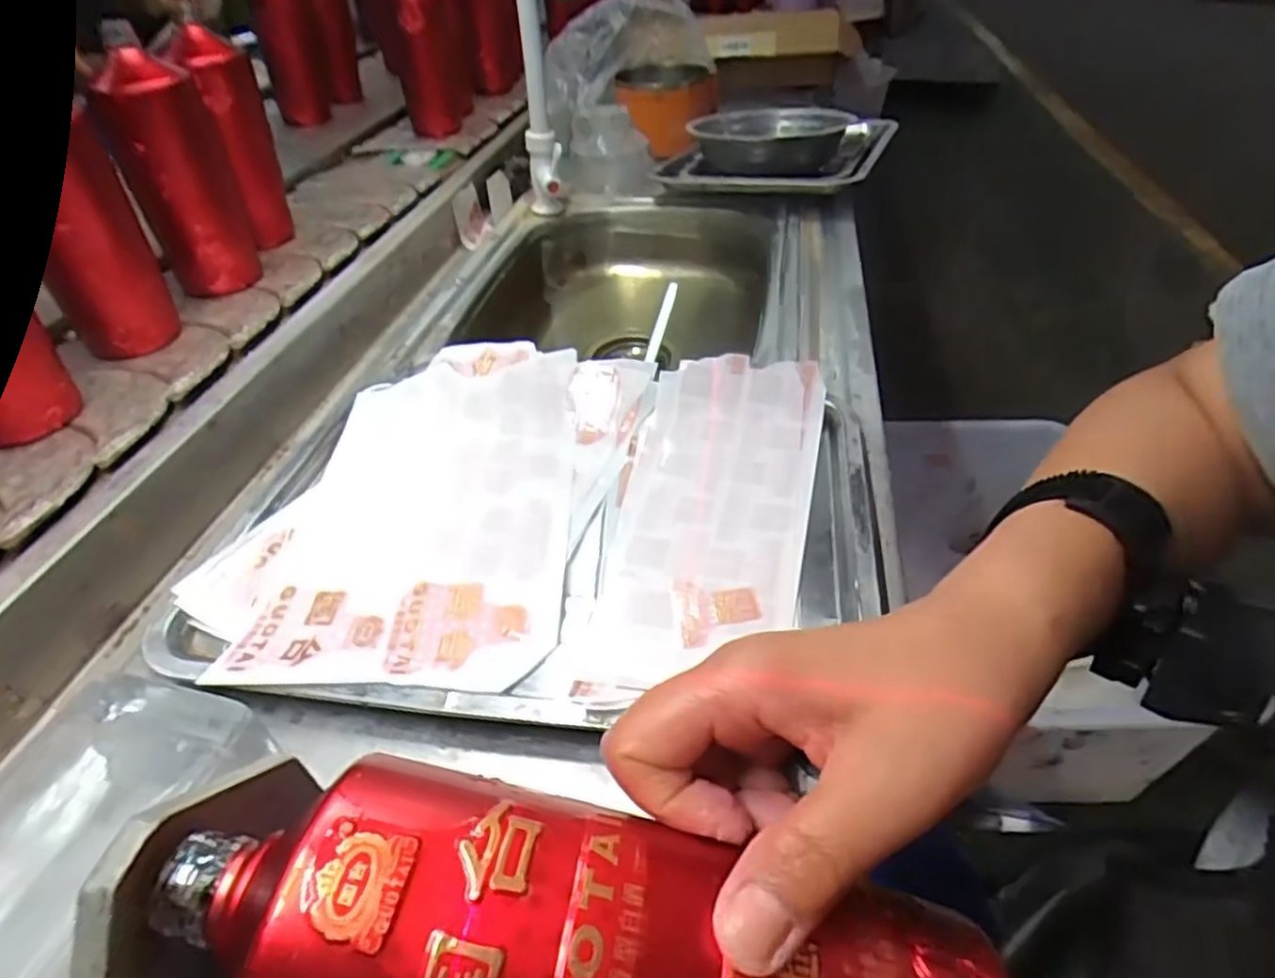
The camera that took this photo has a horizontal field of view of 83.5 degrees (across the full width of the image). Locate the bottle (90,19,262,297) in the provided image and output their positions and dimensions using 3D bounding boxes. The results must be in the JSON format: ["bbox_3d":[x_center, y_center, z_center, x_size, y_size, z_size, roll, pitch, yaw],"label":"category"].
[{"bbox_3d":[-0.416,-0.281,0.646,0.077,0.198,0.068,-16,44,-17],"label":"bottle"}]

